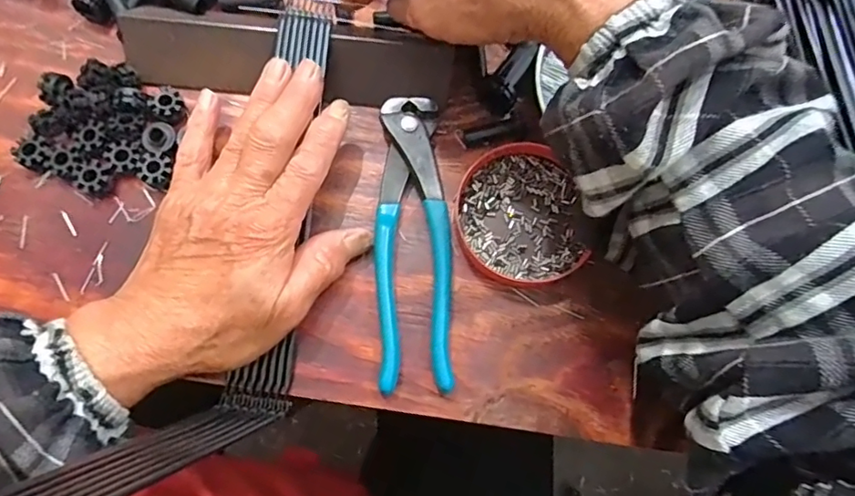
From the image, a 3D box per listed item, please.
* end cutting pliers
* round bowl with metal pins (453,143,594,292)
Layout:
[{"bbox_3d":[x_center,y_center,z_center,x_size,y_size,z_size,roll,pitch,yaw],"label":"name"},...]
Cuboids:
[{"bbox_3d":[-0.008,-0.006,0.304,0.039,0.013,0.162,-1,77,-1],"label":"end cutting pliers"},{"bbox_3d":[0.054,-0.020,0.311,0.074,0.009,0.080,0,77,-1],"label":"round bowl with metal pins"}]

